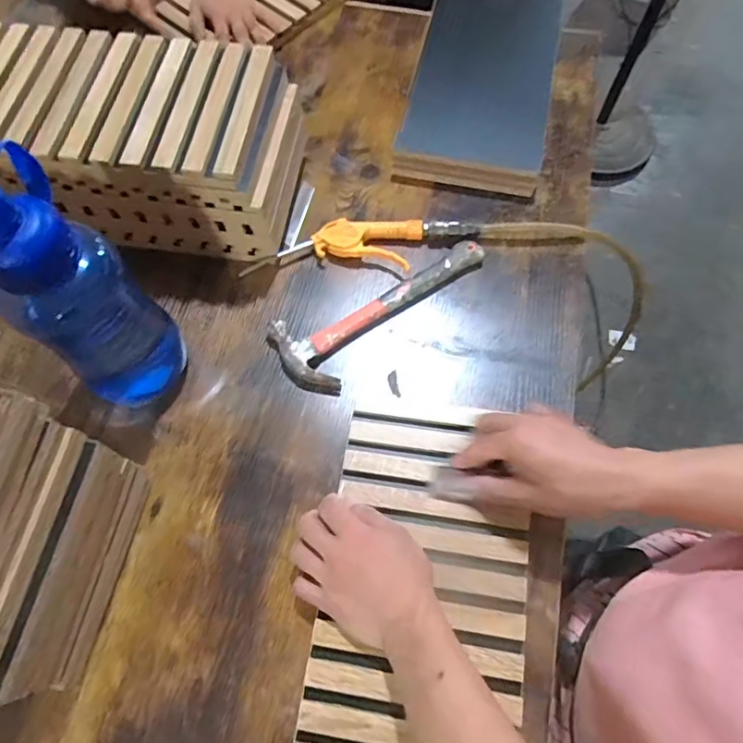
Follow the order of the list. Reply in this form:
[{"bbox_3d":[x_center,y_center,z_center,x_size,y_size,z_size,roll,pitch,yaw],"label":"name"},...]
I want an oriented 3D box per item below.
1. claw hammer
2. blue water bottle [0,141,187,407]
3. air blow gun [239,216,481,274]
[{"bbox_3d":[0.013,-0.077,0.595,0.264,0.023,0.097,-35,71,-13],"label":"claw hammer"},{"bbox_3d":[-0.255,-0.059,0.459,0.100,0.266,0.099,41,73,16],"label":"blue water bottle"},{"bbox_3d":[-0.008,-0.157,0.630,0.268,0.028,0.066,-2,67,0],"label":"air blow gun"}]

